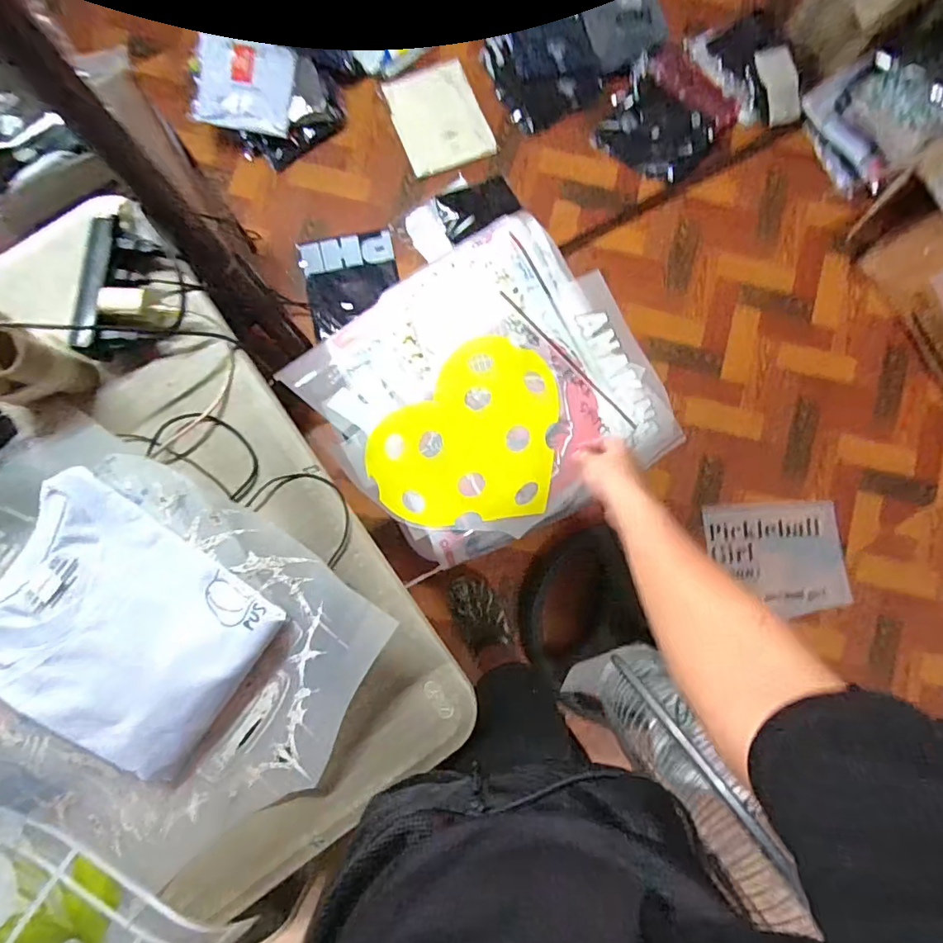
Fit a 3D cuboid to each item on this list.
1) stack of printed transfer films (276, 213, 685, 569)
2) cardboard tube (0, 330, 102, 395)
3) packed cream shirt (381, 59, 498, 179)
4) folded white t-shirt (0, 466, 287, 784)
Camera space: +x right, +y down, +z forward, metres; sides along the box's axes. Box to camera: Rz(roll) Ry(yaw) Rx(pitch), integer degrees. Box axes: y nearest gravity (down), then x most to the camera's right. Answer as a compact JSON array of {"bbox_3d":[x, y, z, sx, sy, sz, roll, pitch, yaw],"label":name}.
[{"bbox_3d":[0.023,-0.105,0.720,0.414,0.049,0.396,-35,88,-7],"label":"stack of printed transfer films"},{"bbox_3d":[-0.432,-0.108,0.517,0.046,0.096,0.048,0,85,-1],"label":"cardboard tube"},{"bbox_3d":[-0.087,-0.955,1.418,0.234,0.020,0.276,-21,86,-6],"label":"packed cream shirt"},{"bbox_3d":[-0.347,0.154,0.516,0.255,0.043,0.207,34,85,2],"label":"folded white t-shirt"}]

